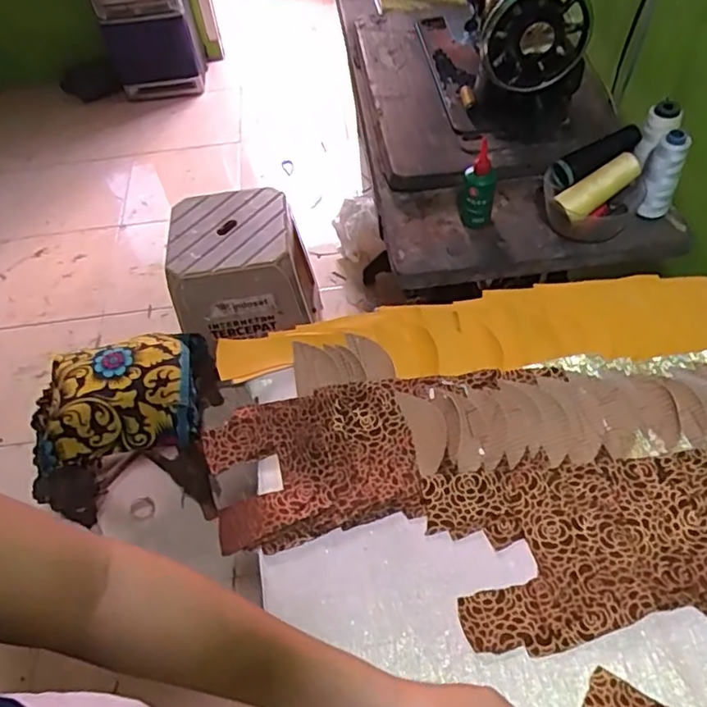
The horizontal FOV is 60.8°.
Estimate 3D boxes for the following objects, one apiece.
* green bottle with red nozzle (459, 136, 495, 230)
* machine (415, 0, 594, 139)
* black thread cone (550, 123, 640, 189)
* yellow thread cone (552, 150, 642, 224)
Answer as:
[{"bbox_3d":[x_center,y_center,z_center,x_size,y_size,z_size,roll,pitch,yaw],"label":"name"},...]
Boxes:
[{"bbox_3d":[0.162,-0.215,0.786,0.045,0.098,0.045,7,54,10],"label":"green bottle with red nozzle"},{"bbox_3d":[0.210,-0.514,0.920,0.162,0.213,0.379,-10,53,-2],"label":"machine"},{"bbox_3d":[0.311,-0.253,0.768,0.122,0.029,0.033,-29,55,1],"label":"black thread cone"},{"bbox_3d":[0.310,-0.209,0.756,0.114,0.030,0.041,-34,56,0],"label":"yellow thread cone"}]

